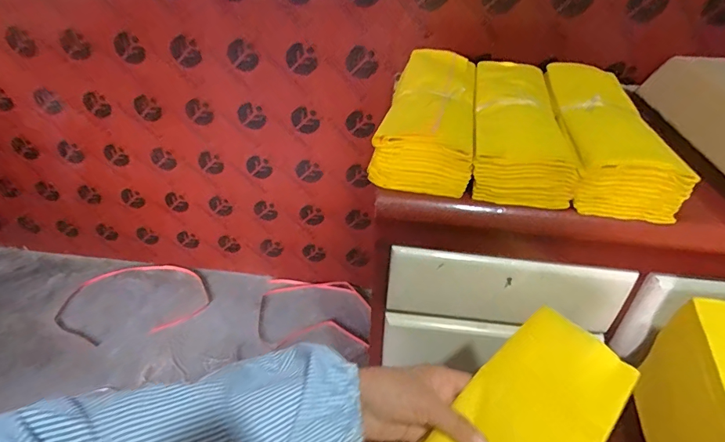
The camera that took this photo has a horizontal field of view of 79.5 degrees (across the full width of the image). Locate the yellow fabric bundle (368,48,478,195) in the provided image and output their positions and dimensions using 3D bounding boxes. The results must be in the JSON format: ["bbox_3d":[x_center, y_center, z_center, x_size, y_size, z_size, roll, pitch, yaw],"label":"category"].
[{"bbox_3d":[0.107,-0.167,0.668,0.121,0.073,0.340,9,39,9],"label":"yellow fabric bundle"}]

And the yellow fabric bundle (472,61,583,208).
[{"bbox_3d":[0.225,-0.155,0.661,0.122,0.069,0.362,7,39,7],"label":"yellow fabric bundle"}]

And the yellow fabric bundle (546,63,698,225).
[{"bbox_3d":[0.344,-0.137,0.639,0.116,0.074,0.341,7,39,7],"label":"yellow fabric bundle"}]

